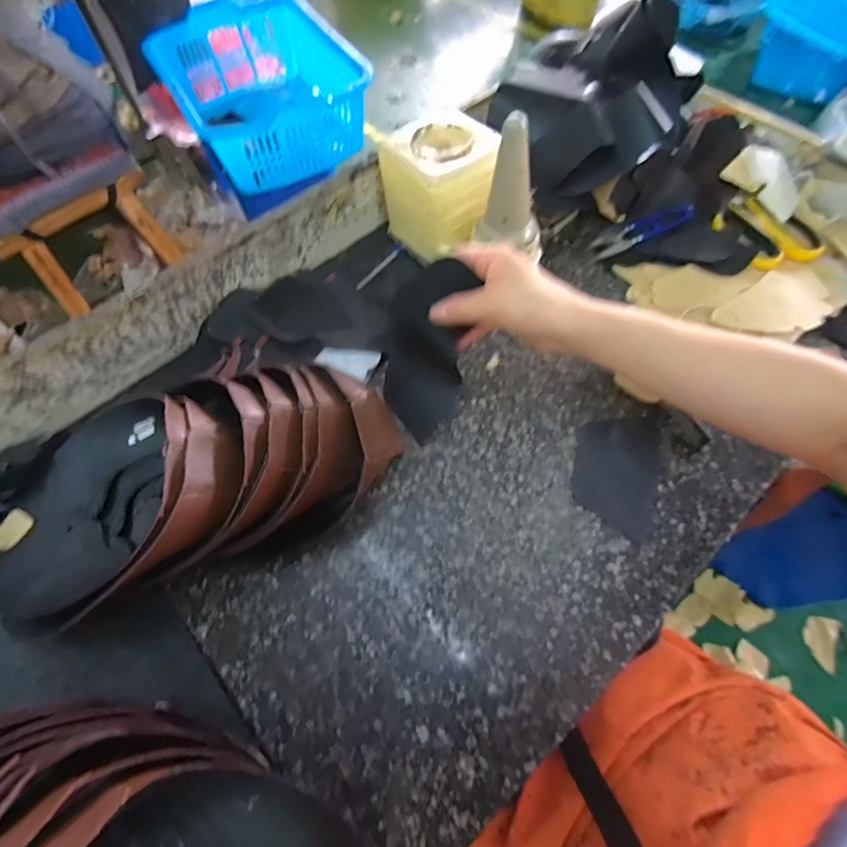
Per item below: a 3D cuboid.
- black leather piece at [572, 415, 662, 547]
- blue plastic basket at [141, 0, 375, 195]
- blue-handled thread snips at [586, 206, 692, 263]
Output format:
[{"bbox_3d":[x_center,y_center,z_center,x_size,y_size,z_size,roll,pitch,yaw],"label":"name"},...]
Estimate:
[{"bbox_3d":[0.177,0.043,0.448,0.075,0.004,0.118,11,63,6],"label":"black leather piece"},{"bbox_3d":[-0.387,-0.776,1.193,0.378,0.239,0.510,-28,65,-14],"label":"blue plastic basket"},{"bbox_3d":[0.252,-0.222,0.565,0.116,0.004,0.029,-23,63,6],"label":"blue-handled thread snips"}]

